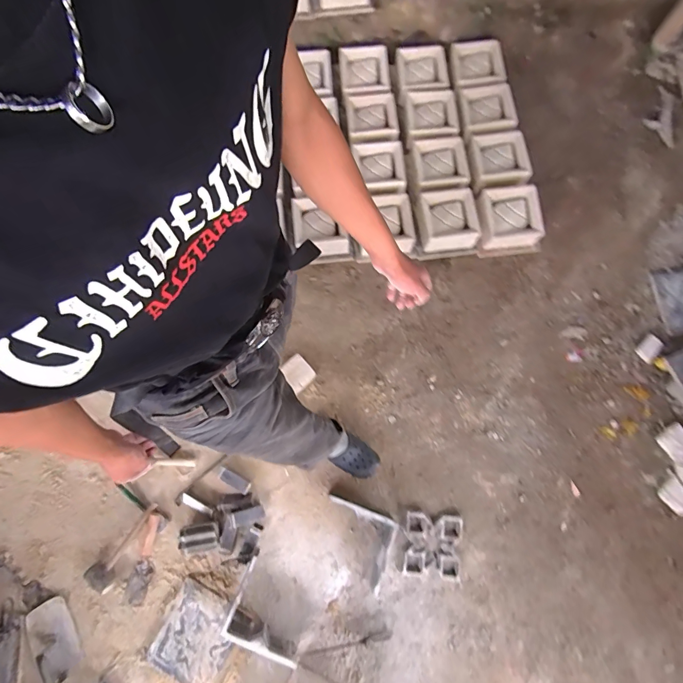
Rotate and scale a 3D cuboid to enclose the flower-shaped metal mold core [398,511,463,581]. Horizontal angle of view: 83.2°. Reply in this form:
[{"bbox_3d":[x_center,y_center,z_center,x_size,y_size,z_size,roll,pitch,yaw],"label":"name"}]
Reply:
[{"bbox_3d":[0.300,0.679,1.286,0.195,0.024,0.190,6,72,0],"label":"flower-shaped metal mold core"}]

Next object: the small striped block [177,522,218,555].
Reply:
[{"bbox_3d":[-0.463,0.645,1.264,0.120,0.073,0.087,-11,73,-5],"label":"small striped block"}]

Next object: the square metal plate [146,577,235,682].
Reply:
[{"bbox_3d":[-0.455,0.924,1.206,0.226,0.022,0.242,25,73,6],"label":"square metal plate"}]

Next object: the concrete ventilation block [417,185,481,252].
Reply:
[{"bbox_3d":[0.419,-0.494,1.560,0.233,0.085,0.231,-6,72,-5],"label":"concrete ventilation block"}]

